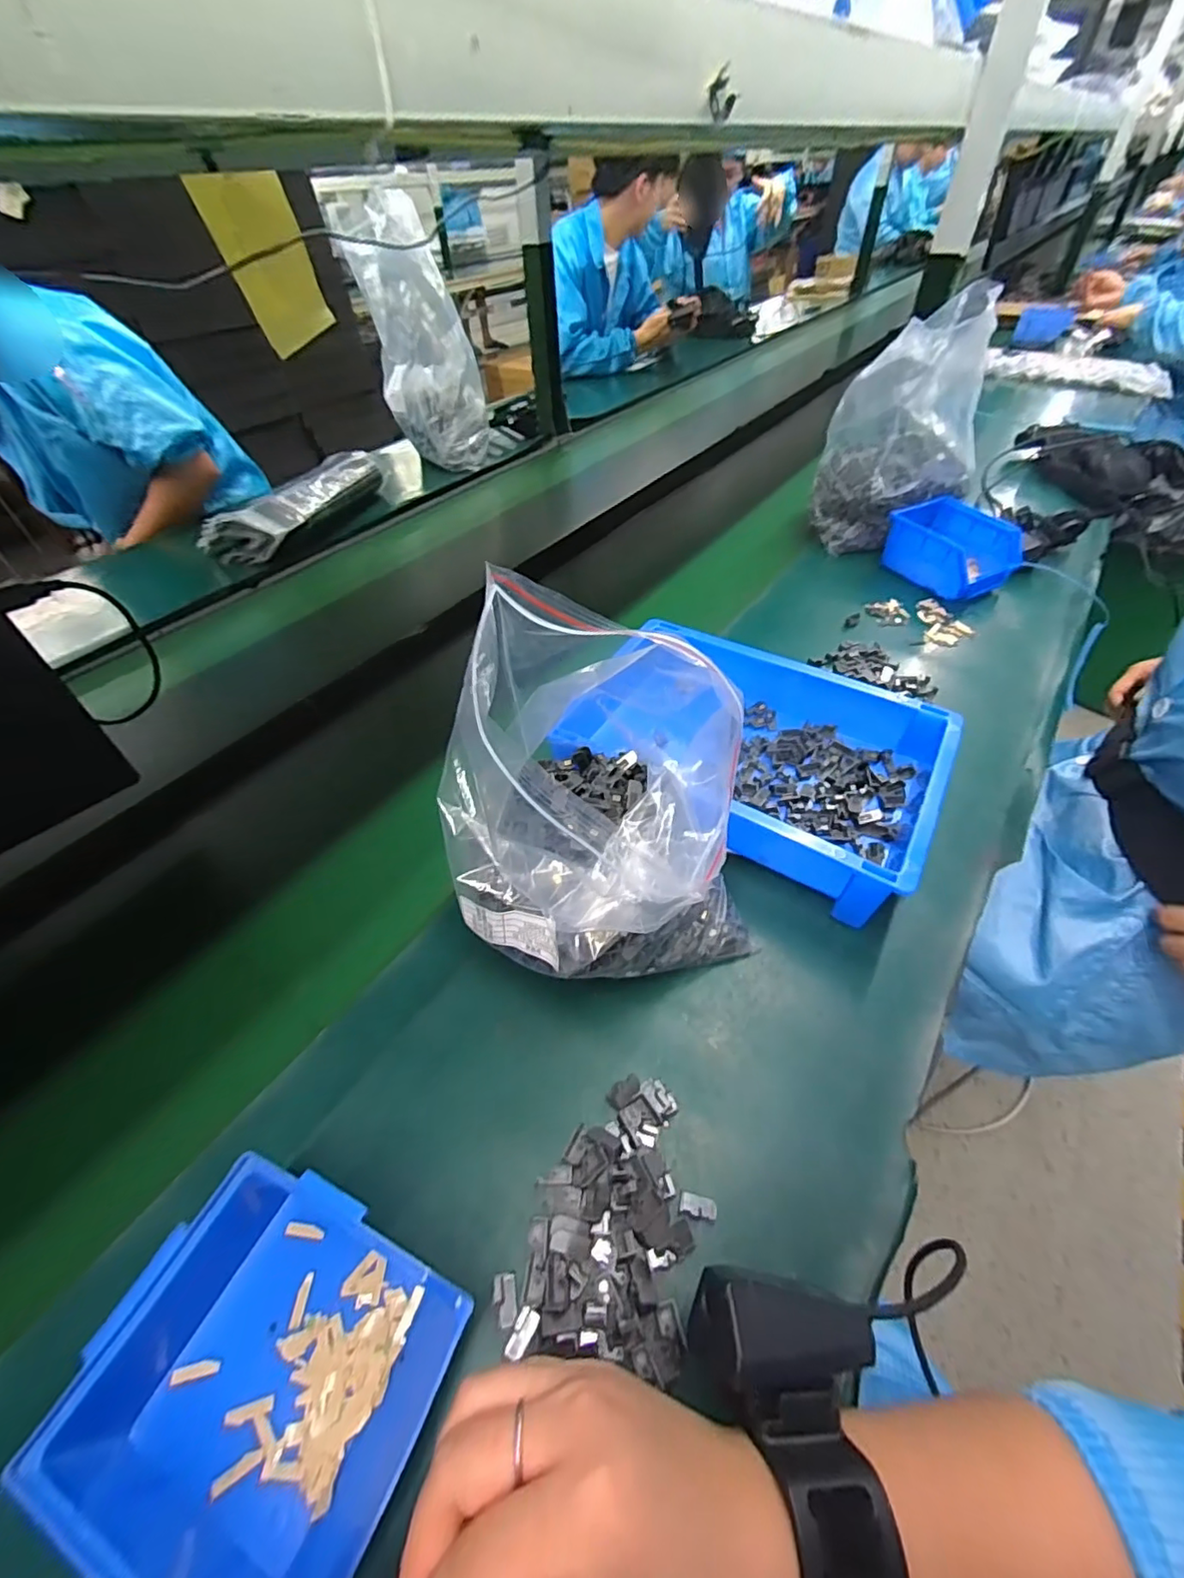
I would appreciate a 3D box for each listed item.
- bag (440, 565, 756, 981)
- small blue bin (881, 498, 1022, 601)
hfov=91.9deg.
[{"bbox_3d":[-0.014,-0.011,0.367,0.173,0.266,0.201,-19,49,-14],"label":"bag"},{"bbox_3d":[0.475,-0.318,0.767,0.104,0.077,0.147,-26,51,-20],"label":"small blue bin"}]

